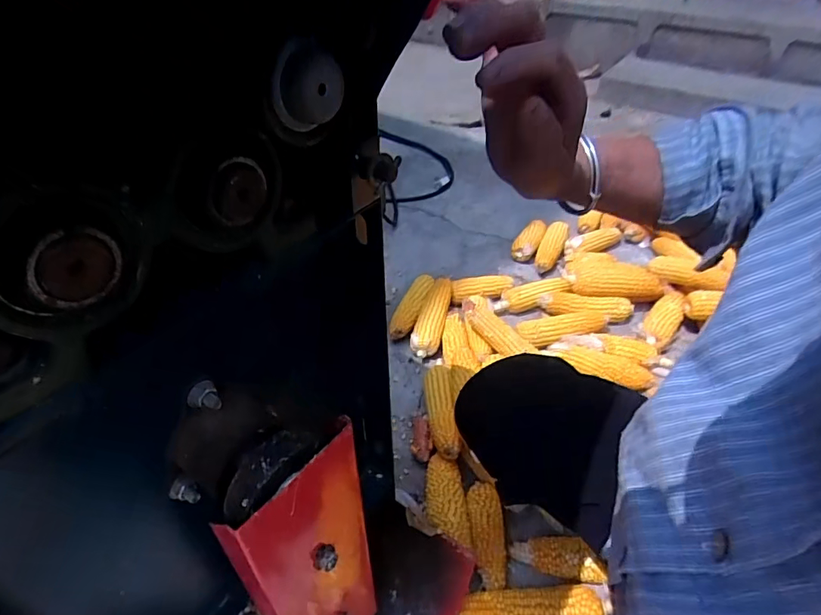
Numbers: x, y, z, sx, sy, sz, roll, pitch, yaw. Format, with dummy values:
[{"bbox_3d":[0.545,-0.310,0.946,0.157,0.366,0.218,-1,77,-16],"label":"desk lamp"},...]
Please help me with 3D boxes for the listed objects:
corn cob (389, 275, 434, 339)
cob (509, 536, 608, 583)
[{"bbox_3d":[0.006,-0.002,1.041,0.049,0.059,0.195,17,46,14],"label":"corn cob"},{"bbox_3d":[0.198,0.334,0.652,0.122,0.040,0.042,1,39,20],"label":"cob"}]

